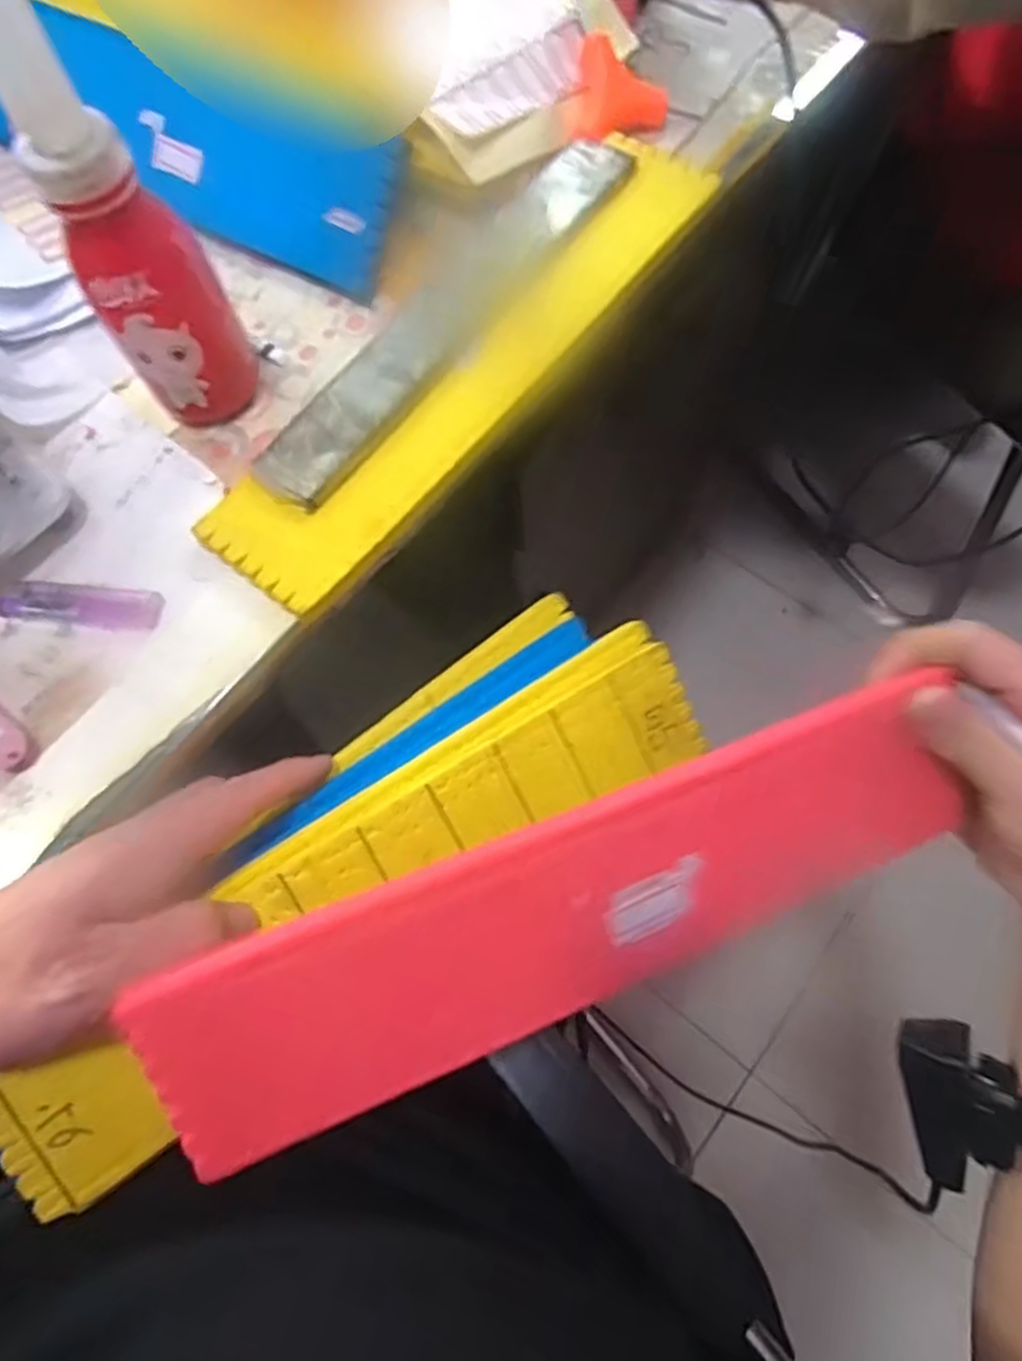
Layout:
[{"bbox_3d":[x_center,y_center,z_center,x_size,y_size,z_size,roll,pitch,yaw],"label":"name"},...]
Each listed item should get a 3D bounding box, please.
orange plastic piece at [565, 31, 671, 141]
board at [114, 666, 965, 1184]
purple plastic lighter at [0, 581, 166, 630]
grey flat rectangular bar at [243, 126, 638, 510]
[{"bbox_3d":[0.057,-0.331,0.432,0.056,0.016,0.054,26,94,-23],"label":"orange plastic piece"},{"bbox_3d":[0.030,0.085,0.282,0.315,0.007,0.083,-20,108,-11],"label":"board"},{"bbox_3d":[-0.205,-0.037,0.354,0.078,0.010,0.019,5,71,5],"label":"purple plastic lighter"},{"bbox_3d":[-0.030,-0.195,0.384,0.045,0.007,0.267,36,76,13],"label":"grey flat rectangular bar"}]

